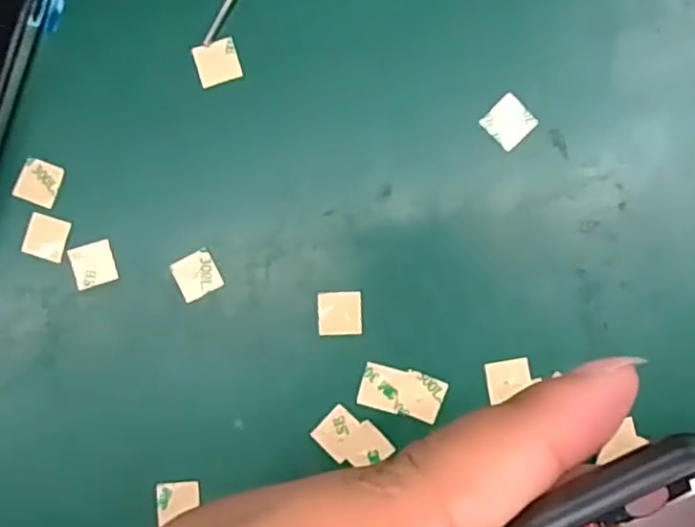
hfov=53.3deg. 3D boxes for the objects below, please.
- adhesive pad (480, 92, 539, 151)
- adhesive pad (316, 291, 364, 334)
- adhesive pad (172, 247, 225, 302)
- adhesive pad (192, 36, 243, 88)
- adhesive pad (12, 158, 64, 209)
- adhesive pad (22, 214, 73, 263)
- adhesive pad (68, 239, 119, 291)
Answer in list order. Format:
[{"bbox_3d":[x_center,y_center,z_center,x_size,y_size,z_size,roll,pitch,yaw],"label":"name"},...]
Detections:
[{"bbox_3d":[0.058,-0.051,0.246,0.016,0.004,0.015,-43,88,1],"label":"adhesive pad"},{"bbox_3d":[-0.003,0.018,0.247,0.015,0.004,0.015,-2,89,3],"label":"adhesive pad"},{"bbox_3d":[-0.055,0.004,0.249,0.015,0.004,0.015,-28,88,2],"label":"adhesive pad"},{"bbox_3d":[-0.047,-0.073,0.251,0.015,0.004,0.015,-18,89,2],"label":"adhesive pad"},{"bbox_3d":[-0.113,-0.030,0.252,0.014,0.004,0.015,20,90,3],"label":"adhesive pad"},{"bbox_3d":[-0.110,-0.009,0.252,0.015,0.004,0.016,16,90,3],"label":"adhesive pad"},{"bbox_3d":[-0.093,0.001,0.251,0.016,0.004,0.016,-18,89,2],"label":"adhesive pad"}]

